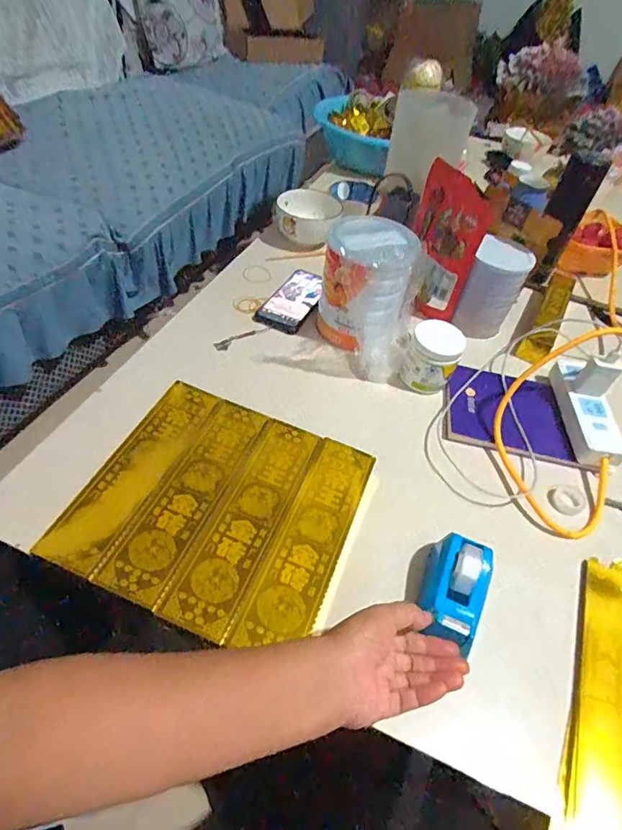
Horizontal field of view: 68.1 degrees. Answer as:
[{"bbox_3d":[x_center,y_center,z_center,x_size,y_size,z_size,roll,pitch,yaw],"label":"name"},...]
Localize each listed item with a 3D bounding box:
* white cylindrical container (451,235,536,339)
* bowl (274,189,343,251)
[{"bbox_3d":[0.290,-0.196,0.738,0.080,0.138,0.083,3,49,-4],"label":"white cylindrical container"},{"bbox_3d":[-0.009,-0.380,0.895,0.111,0.067,0.111,3,49,-4],"label":"bowl"}]

